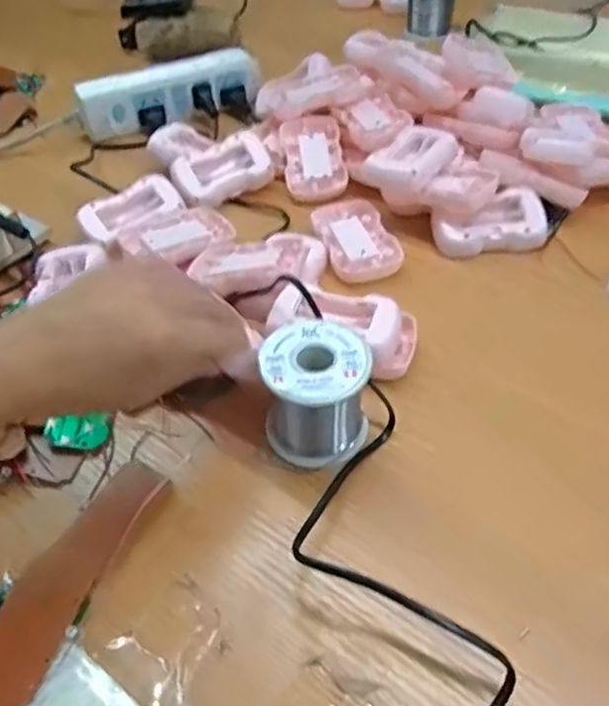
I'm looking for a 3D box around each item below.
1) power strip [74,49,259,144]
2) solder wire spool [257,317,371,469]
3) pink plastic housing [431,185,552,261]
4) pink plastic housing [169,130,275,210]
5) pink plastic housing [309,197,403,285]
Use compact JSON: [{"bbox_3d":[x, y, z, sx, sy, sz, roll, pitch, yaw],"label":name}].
[{"bbox_3d":[-0.138,-0.269,0.670,0.187,0.057,0.029,-19,49,-13],"label":"power strip"},{"bbox_3d":[0.007,0.025,0.380,0.059,0.067,0.060,-2,47,2],"label":"solder wire spool"},{"bbox_3d":[0.147,-0.102,0.516,0.088,0.022,0.048,-10,68,-1],"label":"pink plastic housing"},{"bbox_3d":[-0.072,-0.161,0.572,0.087,0.015,0.050,-28,88,-17],"label":"pink plastic housing"},{"bbox_3d":[0.041,-0.095,0.520,0.056,0.011,0.097,-12,47,-7],"label":"pink plastic housing"}]

